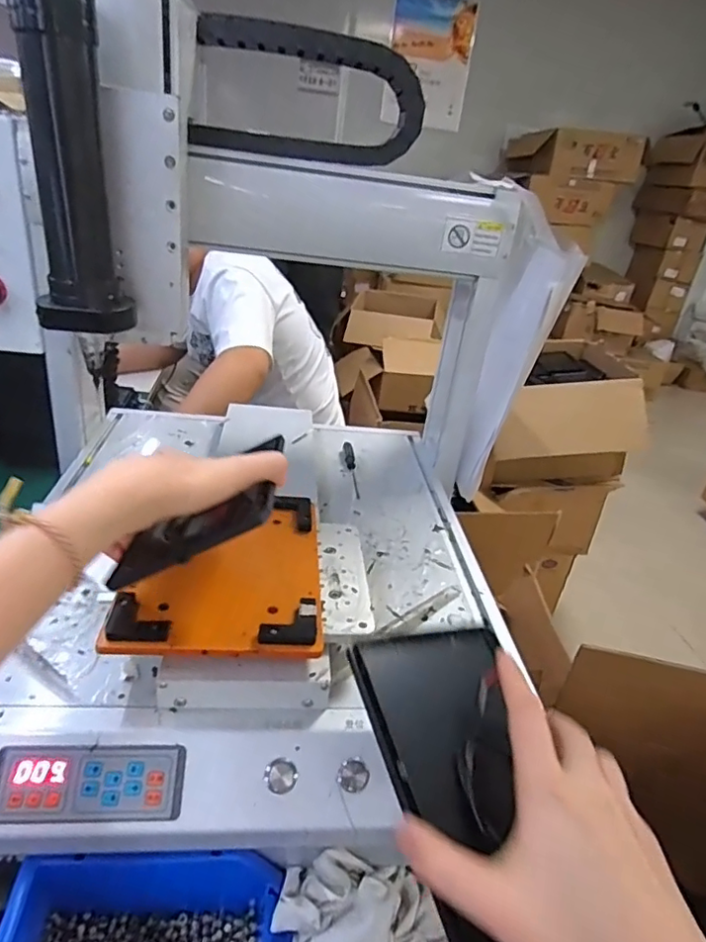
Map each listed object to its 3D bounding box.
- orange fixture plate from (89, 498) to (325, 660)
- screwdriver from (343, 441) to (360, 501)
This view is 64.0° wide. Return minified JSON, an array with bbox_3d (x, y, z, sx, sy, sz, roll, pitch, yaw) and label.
[{"bbox_3d":[-0.101,0.075,0.464,0.147,0.013,0.186,4,28,-7],"label":"orange fixture plate"},{"bbox_3d":[-0.001,-0.004,0.735,0.014,0.011,0.127,3,28,-8],"label":"screwdriver"}]

